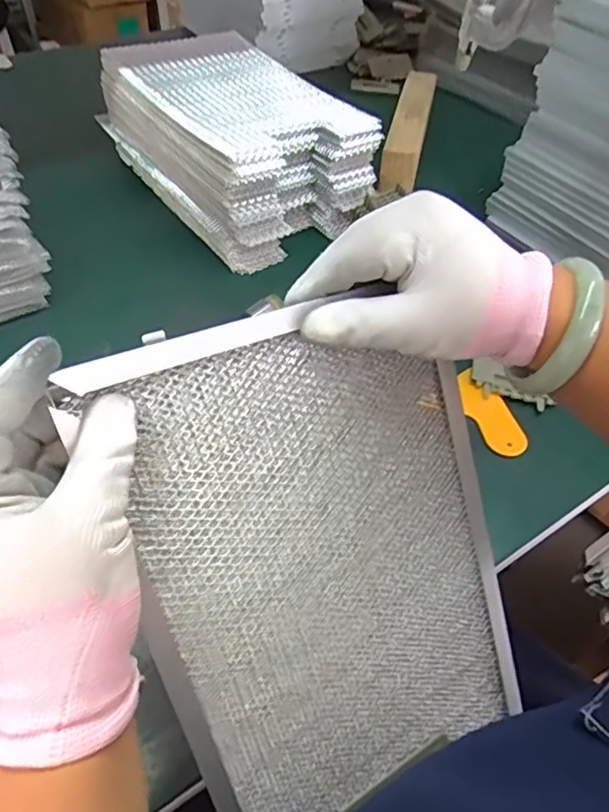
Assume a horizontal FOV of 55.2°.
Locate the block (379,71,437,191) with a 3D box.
[{"bbox_3d":[0.157,-0.409,0.849,0.055,0.058,0.296,12,50,7],"label":"block"}]

